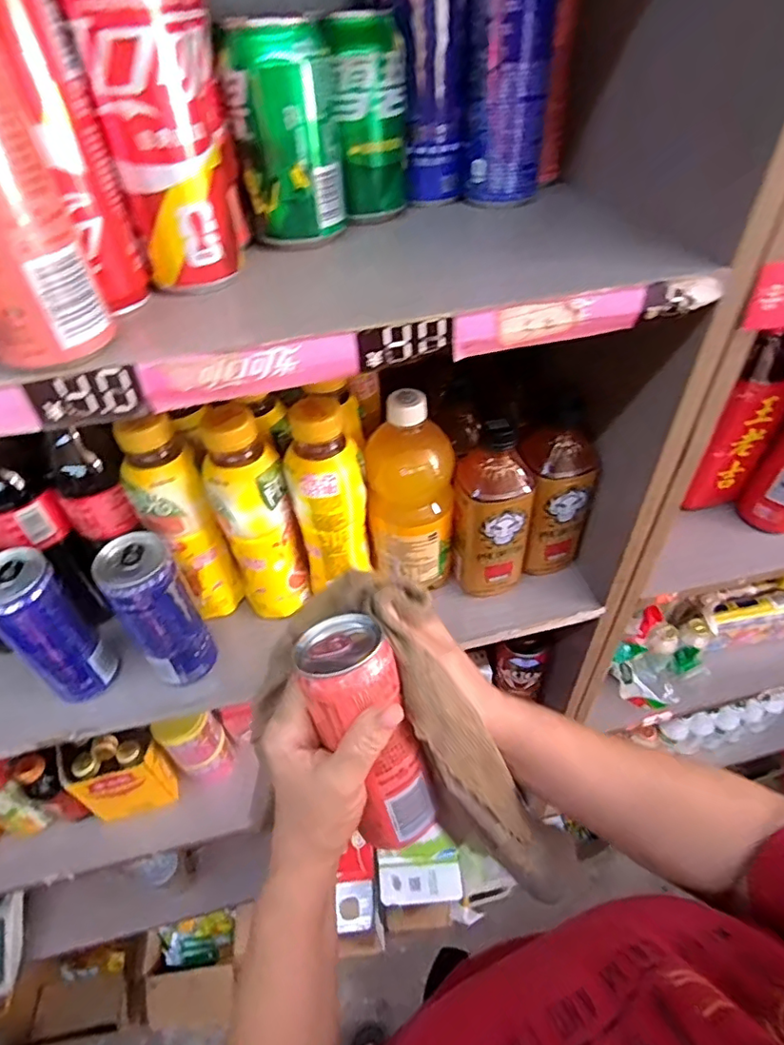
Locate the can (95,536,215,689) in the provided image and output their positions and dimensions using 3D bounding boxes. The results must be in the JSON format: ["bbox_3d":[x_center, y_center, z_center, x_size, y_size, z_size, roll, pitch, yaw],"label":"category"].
[{"bbox_3d":[-0.193,0.078,0.461,0.060,0.140,0.052,-30,51,-25],"label":"can"}]

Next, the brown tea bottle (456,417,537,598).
[{"bbox_3d":[0.093,-0.013,0.505,0.071,0.176,0.067,12,47,14],"label":"brown tea bottle"}]

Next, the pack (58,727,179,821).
[{"bbox_3d":[-0.328,0.315,0.681,0.123,0.121,0.058,-13,46,-10],"label":"pack"}]

